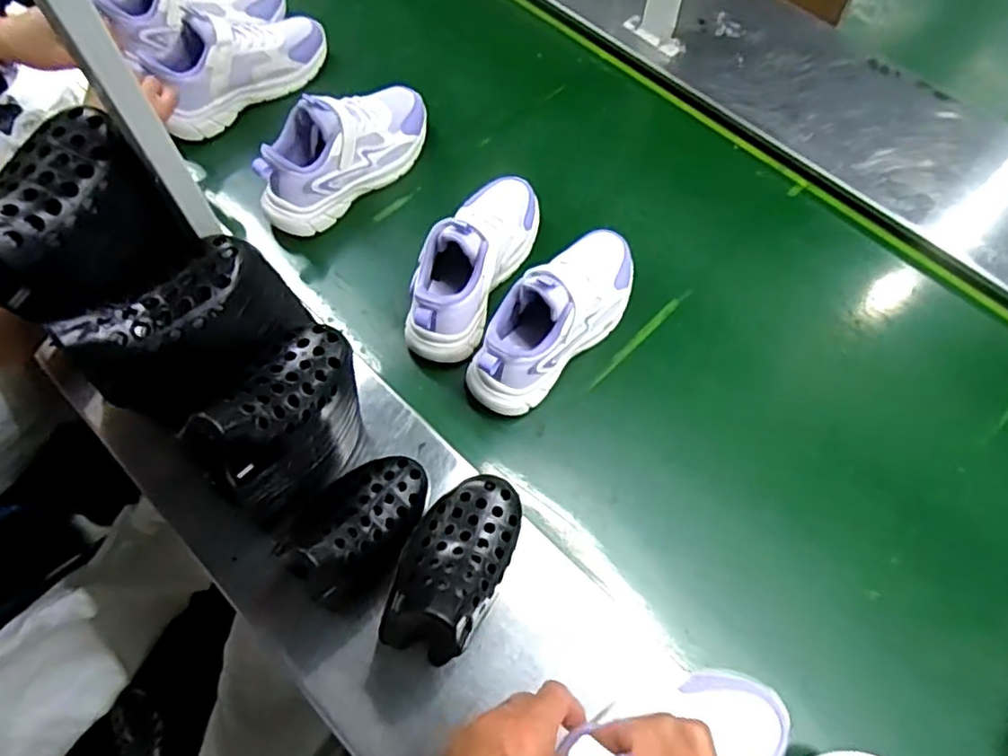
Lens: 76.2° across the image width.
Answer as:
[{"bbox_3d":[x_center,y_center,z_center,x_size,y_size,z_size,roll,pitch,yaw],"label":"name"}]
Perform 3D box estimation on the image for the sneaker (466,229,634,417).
[{"bbox_3d":[0.061,-0.069,0.667,0.084,0.124,0.243,34,71,15],"label":"sneaker"}]

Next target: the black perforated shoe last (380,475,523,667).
[{"bbox_3d":[-0.036,0.128,0.457,0.074,0.048,0.129,20,68,7],"label":"black perforated shoe last"}]

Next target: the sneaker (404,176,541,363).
[{"bbox_3d":[-0.027,-0.132,0.697,0.091,0.127,0.230,20,68,9],"label":"sneaker"}]

